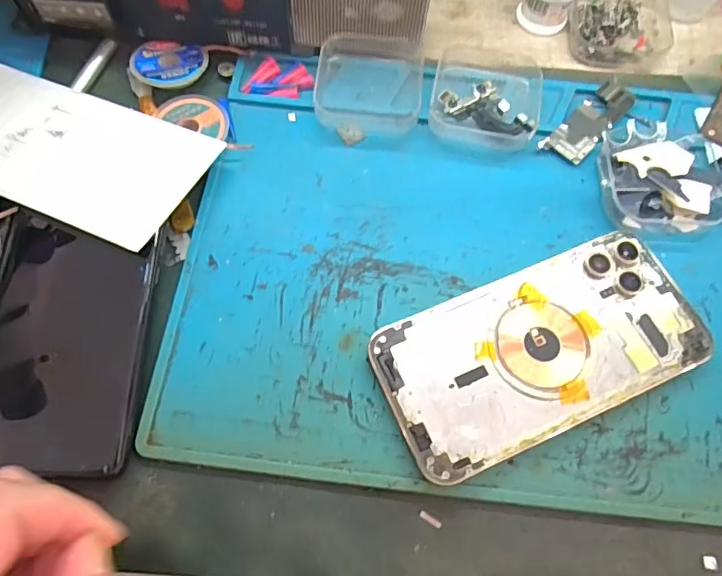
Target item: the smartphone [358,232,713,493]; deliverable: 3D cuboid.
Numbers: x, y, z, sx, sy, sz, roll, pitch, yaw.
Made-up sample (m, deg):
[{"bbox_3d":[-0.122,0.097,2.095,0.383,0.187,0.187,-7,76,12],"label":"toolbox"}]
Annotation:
[{"bbox_3d":[0.088,0.030,0.257,0.156,0.009,0.079,-22,71,-10],"label":"smartphone"}]

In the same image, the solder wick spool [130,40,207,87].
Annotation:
[{"bbox_3d":[-0.117,-0.135,0.316,0.043,0.009,0.035,6,69,1],"label":"solder wick spool"}]

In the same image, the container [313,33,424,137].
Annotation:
[{"bbox_3d":[0.005,-0.122,0.312,0.063,0.017,0.061,3,69,0],"label":"container"}]

